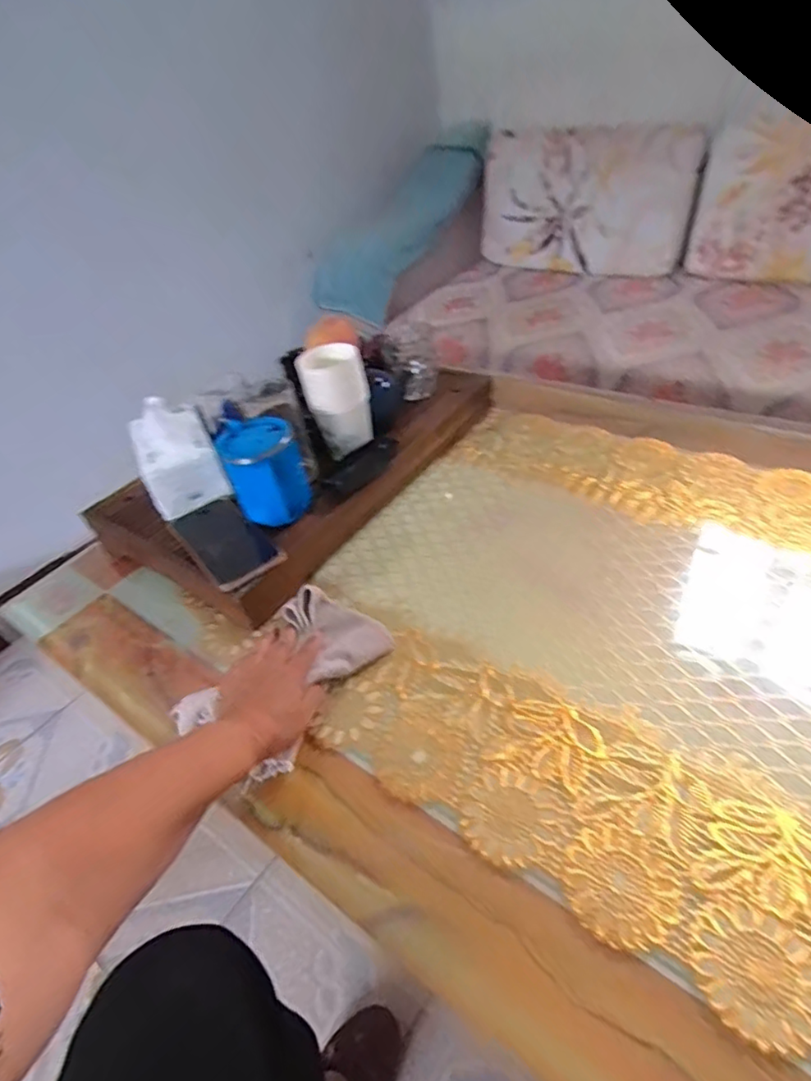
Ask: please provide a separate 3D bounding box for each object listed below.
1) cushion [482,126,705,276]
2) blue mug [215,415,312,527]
[{"bbox_3d":[0.462,-0.880,1.547,0.553,0.330,0.119,15,43,25],"label":"cushion"},{"bbox_3d":[-0.163,-0.081,0.680,0.087,0.092,0.101,-24,42,-13],"label":"blue mug"}]

